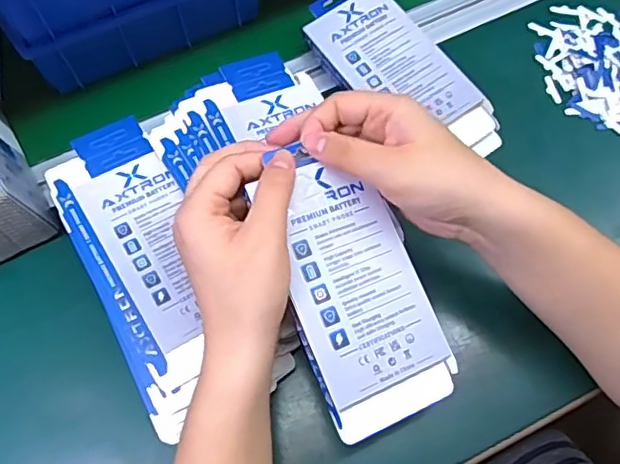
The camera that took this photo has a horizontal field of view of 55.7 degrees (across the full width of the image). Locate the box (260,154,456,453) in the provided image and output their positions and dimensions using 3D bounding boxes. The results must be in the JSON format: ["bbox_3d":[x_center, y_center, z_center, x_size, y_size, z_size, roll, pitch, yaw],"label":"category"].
[{"bbox_3d":[0.026,0.035,0.343,0.080,0.015,0.154,-20,82,-20],"label":"box"}]

